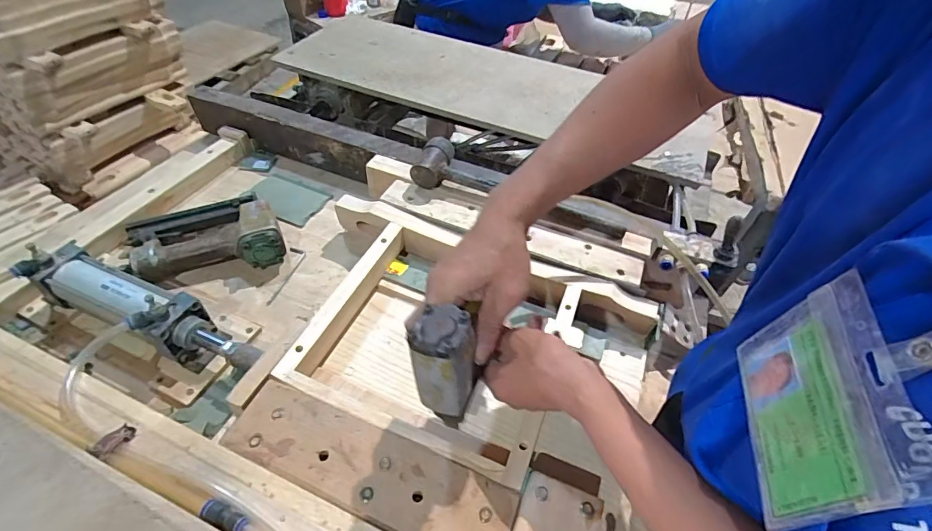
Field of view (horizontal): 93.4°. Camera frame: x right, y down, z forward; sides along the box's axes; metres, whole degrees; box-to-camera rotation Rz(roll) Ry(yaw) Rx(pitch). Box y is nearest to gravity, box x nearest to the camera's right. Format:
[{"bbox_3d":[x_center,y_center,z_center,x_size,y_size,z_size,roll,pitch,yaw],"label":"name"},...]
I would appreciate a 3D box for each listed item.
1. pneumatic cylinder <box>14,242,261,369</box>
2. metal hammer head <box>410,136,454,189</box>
[{"bbox_3d":[-0.388,0.063,0.544,0.312,0.095,0.065,19,49,13],"label":"pneumatic cylinder"},{"bbox_3d":[-0.050,-0.163,0.687,0.052,0.044,0.085,21,72,15],"label":"metal hammer head"}]

